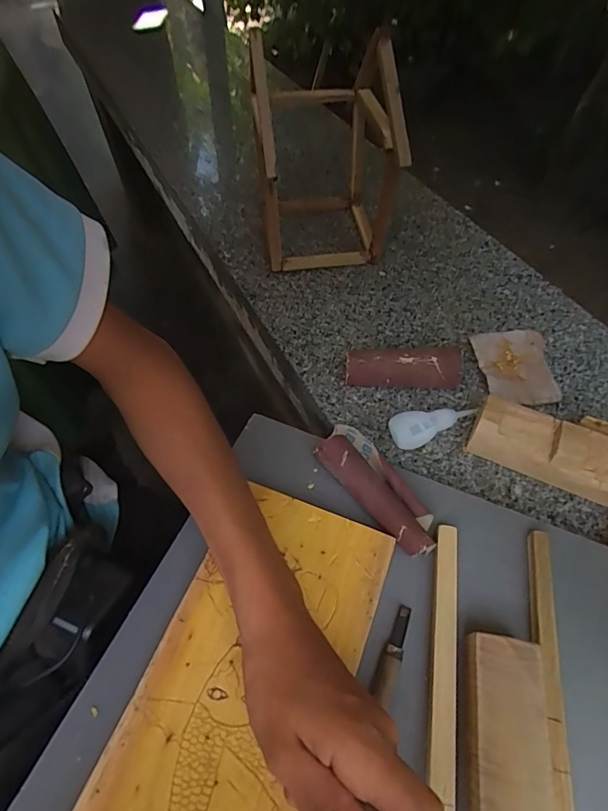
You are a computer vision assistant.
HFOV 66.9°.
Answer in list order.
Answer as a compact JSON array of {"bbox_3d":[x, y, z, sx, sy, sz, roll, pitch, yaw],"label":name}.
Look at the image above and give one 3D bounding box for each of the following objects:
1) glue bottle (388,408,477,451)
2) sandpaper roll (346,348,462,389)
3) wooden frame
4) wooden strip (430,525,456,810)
[{"bbox_3d":[0.111,0.016,0.391,0.075,0.016,0.029,-11,56,-6],"label":"glue bottle"},{"bbox_3d":[0.090,-0.032,0.417,0.102,0.032,0.028,-1,56,1],"label":"sandpaper roll"},{"bbox_3d":[0.024,-0.264,0.478,0.141,0.186,0.154,-7,56,-3],"label":"wooden frame"},{"bbox_3d":[0.077,0.169,0.256,0.013,0.008,0.209,8,57,7],"label":"wooden strip"}]

